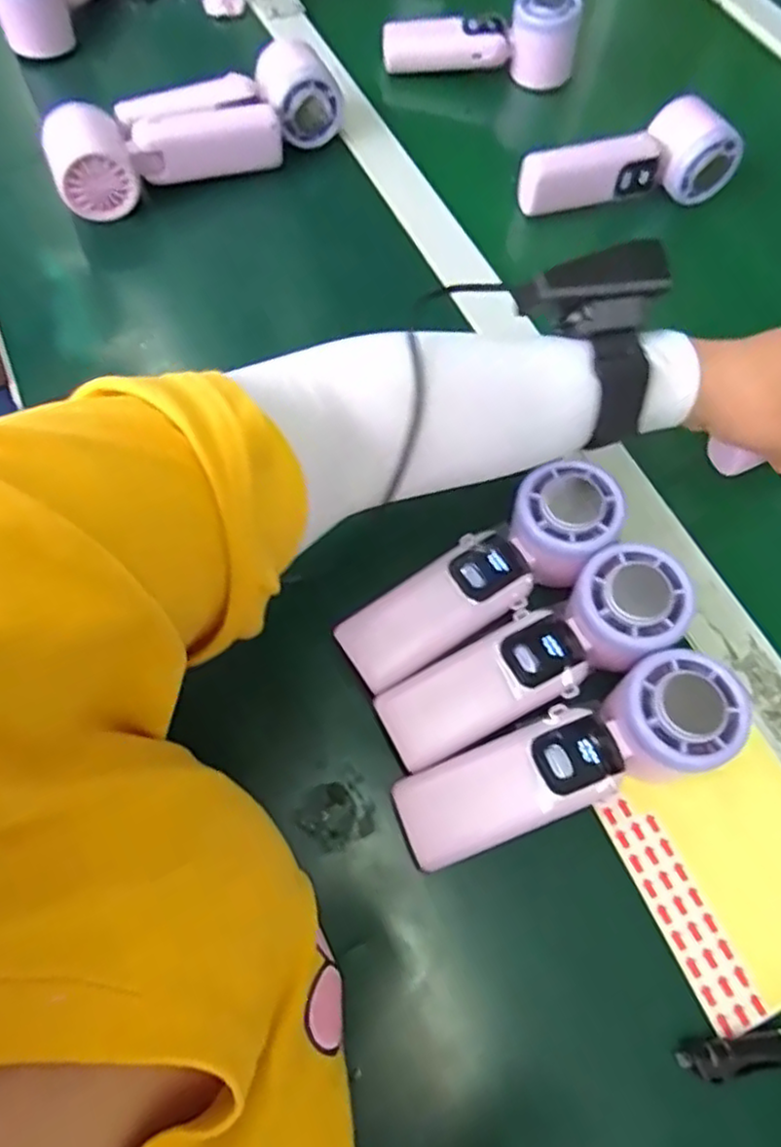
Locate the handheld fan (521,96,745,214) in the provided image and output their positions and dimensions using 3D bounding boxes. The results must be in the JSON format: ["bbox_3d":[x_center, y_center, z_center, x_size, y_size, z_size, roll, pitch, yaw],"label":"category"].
[{"bbox_3d":[0.185,-0.322,0.530,0.173,0.057,0.048,-7,65,-6],"label":"handheld fan"}]

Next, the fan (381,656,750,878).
[{"bbox_3d":[0.087,0.092,0.334,0.166,0.045,0.050,-23,67,1],"label":"fan"}]

